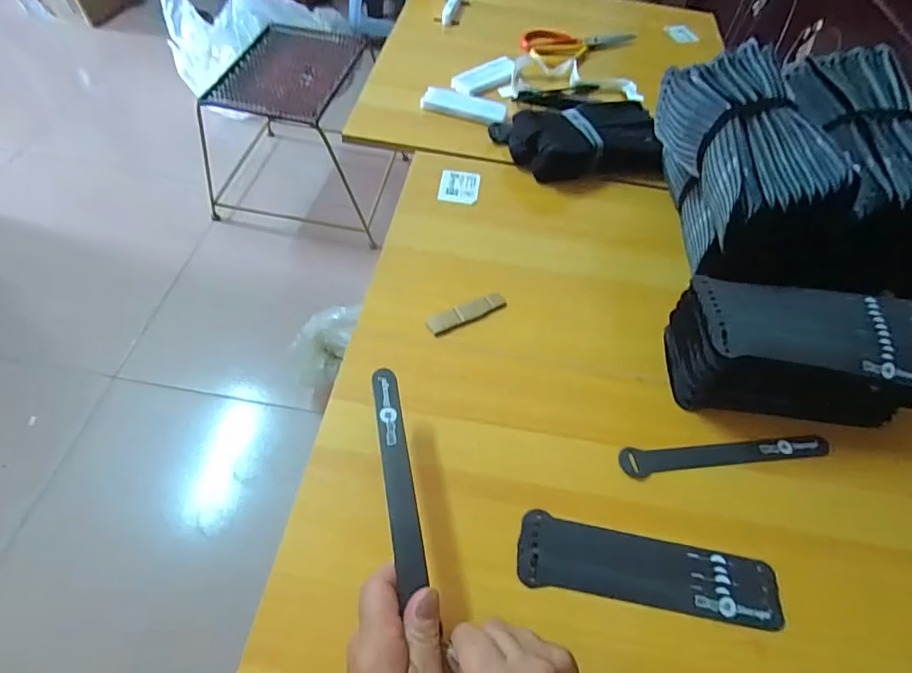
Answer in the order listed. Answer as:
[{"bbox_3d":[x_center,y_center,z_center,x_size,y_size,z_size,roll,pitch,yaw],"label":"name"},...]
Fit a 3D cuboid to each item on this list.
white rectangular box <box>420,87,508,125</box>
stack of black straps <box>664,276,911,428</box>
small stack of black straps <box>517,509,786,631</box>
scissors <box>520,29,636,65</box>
[{"bbox_3d":[0.013,-0.329,0.685,0.121,0.018,0.035,18,57,6],"label":"white rectangular box"},{"bbox_3d":[0.302,0.017,0.434,0.203,0.093,0.090,8,55,0],"label":"stack of black straps"},{"bbox_3d":[0.148,0.180,0.367,0.197,0.015,0.050,12,56,3],"label":"small stack of black straps"},{"bbox_3d":[0.215,-0.515,0.835,0.214,0.024,0.087,-21,61,-18],"label":"scissors"}]

